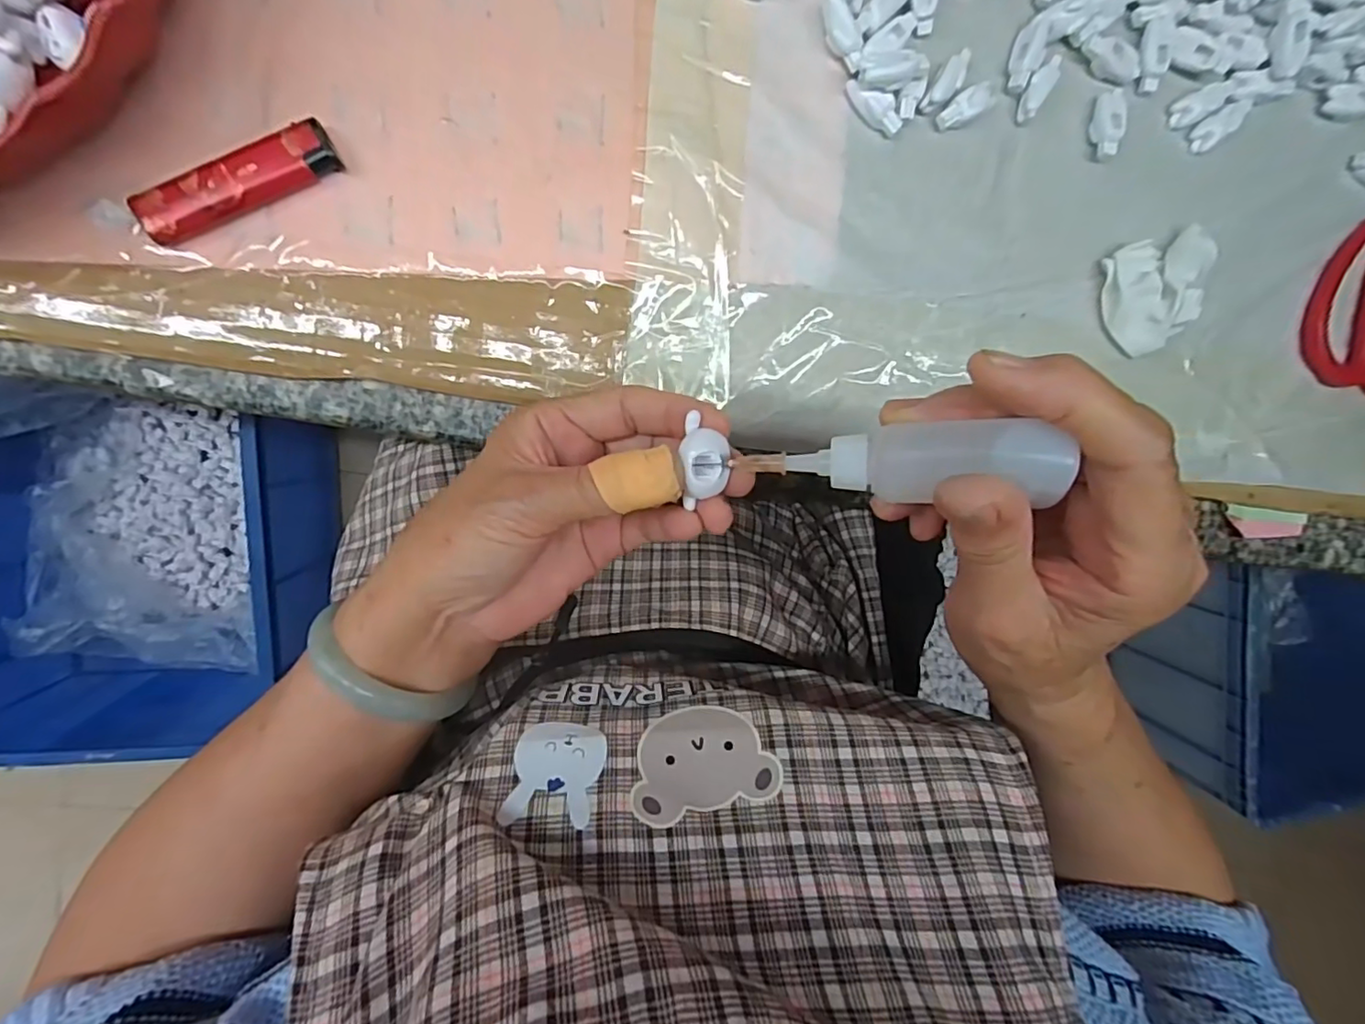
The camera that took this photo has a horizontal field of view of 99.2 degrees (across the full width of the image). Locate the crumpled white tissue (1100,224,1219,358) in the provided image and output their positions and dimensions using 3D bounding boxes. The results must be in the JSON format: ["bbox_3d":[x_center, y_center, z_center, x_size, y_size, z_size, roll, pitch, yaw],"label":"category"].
[{"bbox_3d":[0.226,-0.103,0.274,0.050,0.022,0.050,-14,99,-5],"label":"crumpled white tissue"}]

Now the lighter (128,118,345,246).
[{"bbox_3d":[-0.171,-0.126,0.224,0.075,0.011,0.018,-27,100,-3],"label":"lighter"}]

